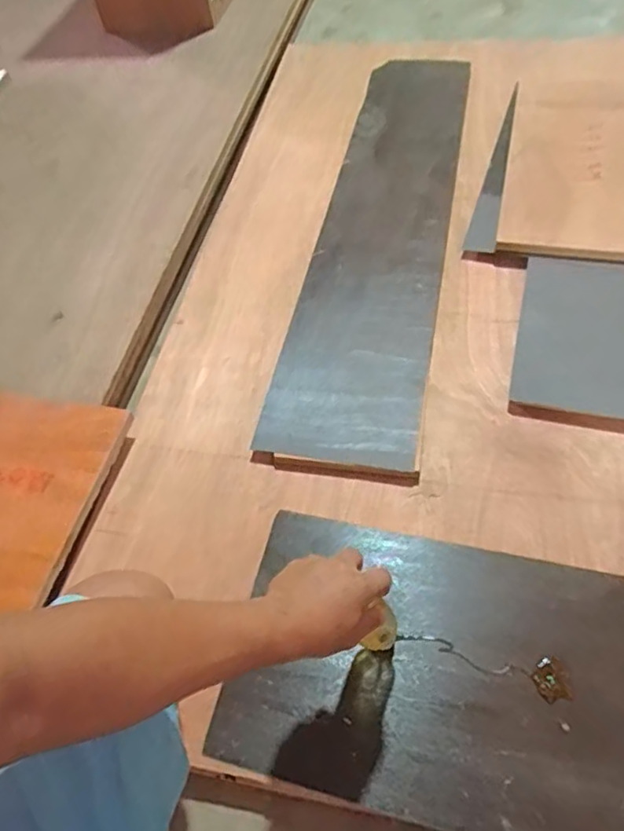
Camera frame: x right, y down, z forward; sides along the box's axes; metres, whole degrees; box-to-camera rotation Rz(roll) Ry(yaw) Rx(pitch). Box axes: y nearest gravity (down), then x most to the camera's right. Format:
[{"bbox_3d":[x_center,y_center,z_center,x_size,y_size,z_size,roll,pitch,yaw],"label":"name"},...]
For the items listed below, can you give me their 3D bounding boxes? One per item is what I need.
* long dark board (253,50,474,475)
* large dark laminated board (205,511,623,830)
[{"bbox_3d":[0.144,-0.383,1.148,0.241,0.036,1.136,8,56,10],"label":"long dark board"},{"bbox_3d":[0.222,0.300,0.660,0.624,0.029,0.300,9,57,13],"label":"large dark laminated board"}]

